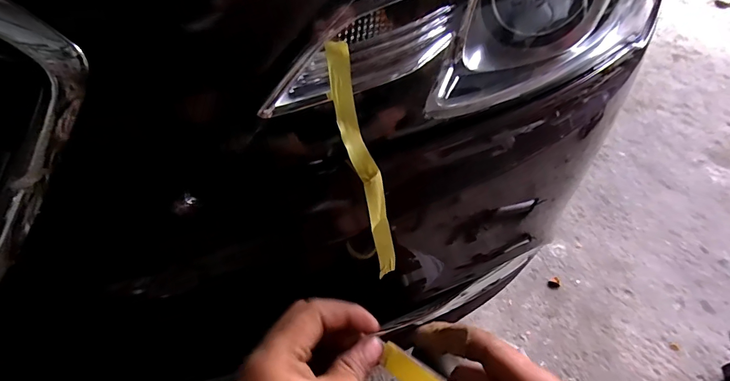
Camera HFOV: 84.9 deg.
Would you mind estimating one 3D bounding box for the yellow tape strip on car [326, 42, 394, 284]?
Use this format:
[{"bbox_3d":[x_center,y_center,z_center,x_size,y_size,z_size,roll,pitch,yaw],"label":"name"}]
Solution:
[{"bbox_3d":[0.002,-0.007,0.287,0.015,0.193,0.023,-32,34,-26],"label":"yellow tape strip on car"}]

